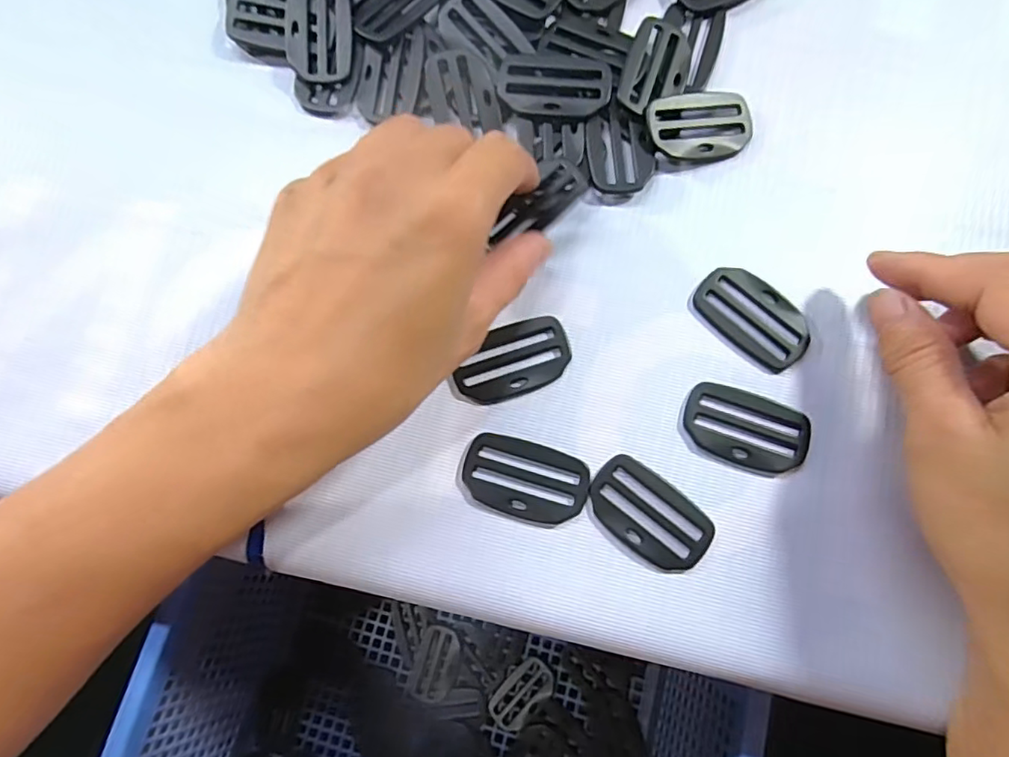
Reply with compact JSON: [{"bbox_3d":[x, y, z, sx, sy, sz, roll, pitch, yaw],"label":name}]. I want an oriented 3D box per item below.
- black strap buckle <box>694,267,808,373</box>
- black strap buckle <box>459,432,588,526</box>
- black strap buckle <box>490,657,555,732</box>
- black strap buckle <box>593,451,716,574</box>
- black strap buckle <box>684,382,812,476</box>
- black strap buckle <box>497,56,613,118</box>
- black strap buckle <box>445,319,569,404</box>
[{"bbox_3d":[0.098,-0.025,0.227,0.046,0.004,0.028,43,82,8],"label":"black strap buckle"},{"bbox_3d":[0.008,0.037,0.215,0.046,0.004,0.027,15,79,3],"label":"black strap buckle"},{"bbox_3d":[0.012,0.199,0.367,0.025,0.004,0.044,44,82,7],"label":"black strap buckle"},{"bbox_3d":[0.053,0.050,0.212,0.046,0.004,0.028,37,81,7],"label":"black strap buckle"},{"bbox_3d":[0.092,0.019,0.219,0.046,0.004,0.028,18,80,4],"label":"black strap buckle"},{"bbox_3d":[0.021,-0.122,0.242,0.046,0.006,0.028,2,79,1],"label":"black strap buckle"},{"bbox_3d":[0.002,-0.007,0.224,0.047,0.004,0.027,-19,79,-3],"label":"black strap buckle"}]

